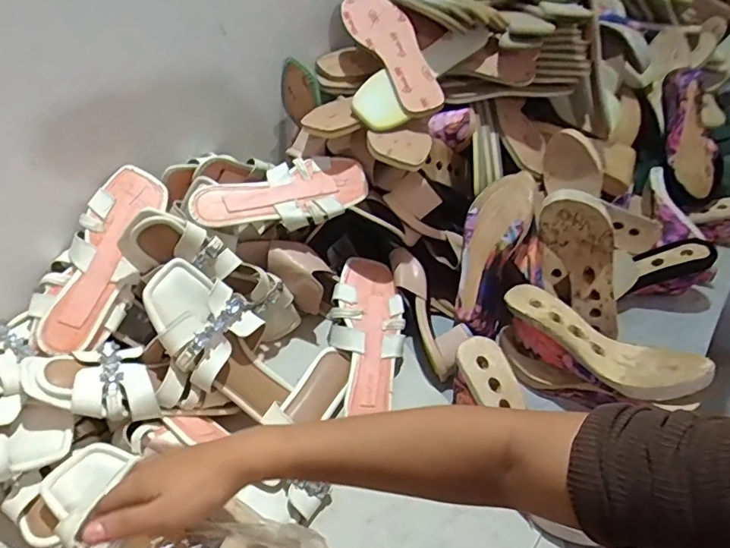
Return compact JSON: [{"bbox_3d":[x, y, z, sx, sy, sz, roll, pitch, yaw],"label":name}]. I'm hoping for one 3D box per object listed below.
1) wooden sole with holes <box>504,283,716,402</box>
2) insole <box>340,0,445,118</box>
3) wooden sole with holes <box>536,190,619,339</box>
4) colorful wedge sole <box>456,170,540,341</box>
[{"bbox_3d":[0.281,0.073,0.627,0.229,0.045,0.075,34,52,27],"label":"wooden sole with holes"},{"bbox_3d":[0.042,-0.320,0.739,0.074,0.015,0.239,-28,71,-4],"label":"insole"},{"bbox_3d":[0.293,-0.017,0.701,0.079,0.223,0.051,-4,31,44],"label":"wooden sole with holes"},{"bbox_3d":[0.176,-0.030,0.722,0.086,0.079,0.230,15,87,11],"label":"colorful wedge sole"}]

